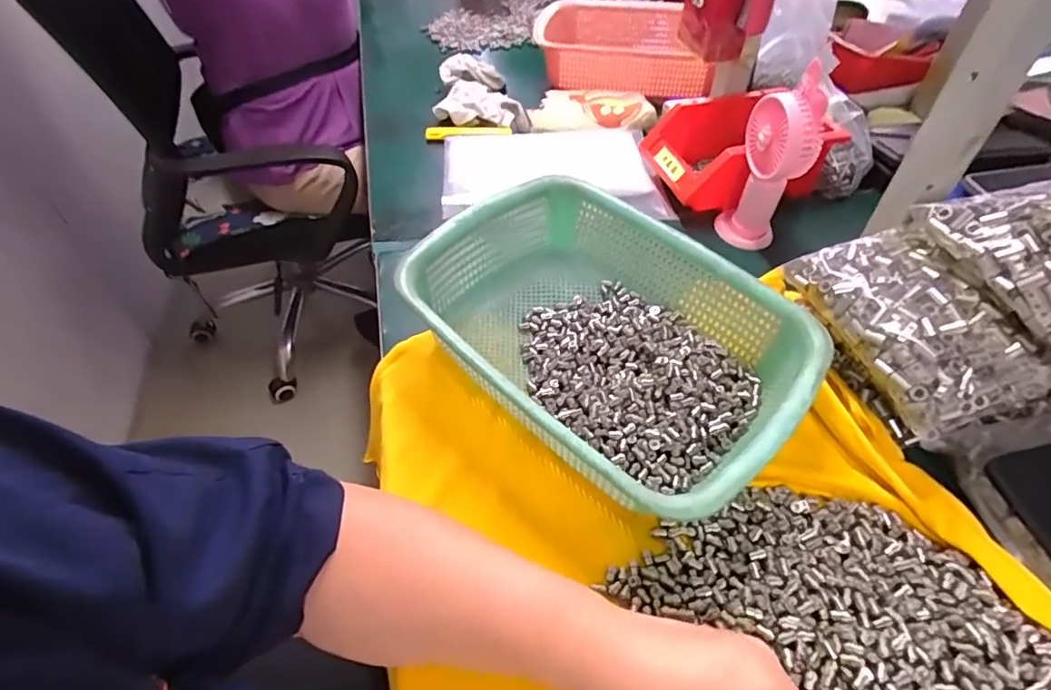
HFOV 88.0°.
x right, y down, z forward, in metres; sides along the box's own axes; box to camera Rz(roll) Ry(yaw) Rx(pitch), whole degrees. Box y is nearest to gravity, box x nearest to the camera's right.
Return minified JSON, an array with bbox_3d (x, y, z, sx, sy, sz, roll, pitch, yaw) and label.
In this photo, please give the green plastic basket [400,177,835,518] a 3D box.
[{"bbox_3d":[0.061,-0.010,0.429,0.287,0.079,0.215,36,57,27],"label":"green plastic basket"}]

